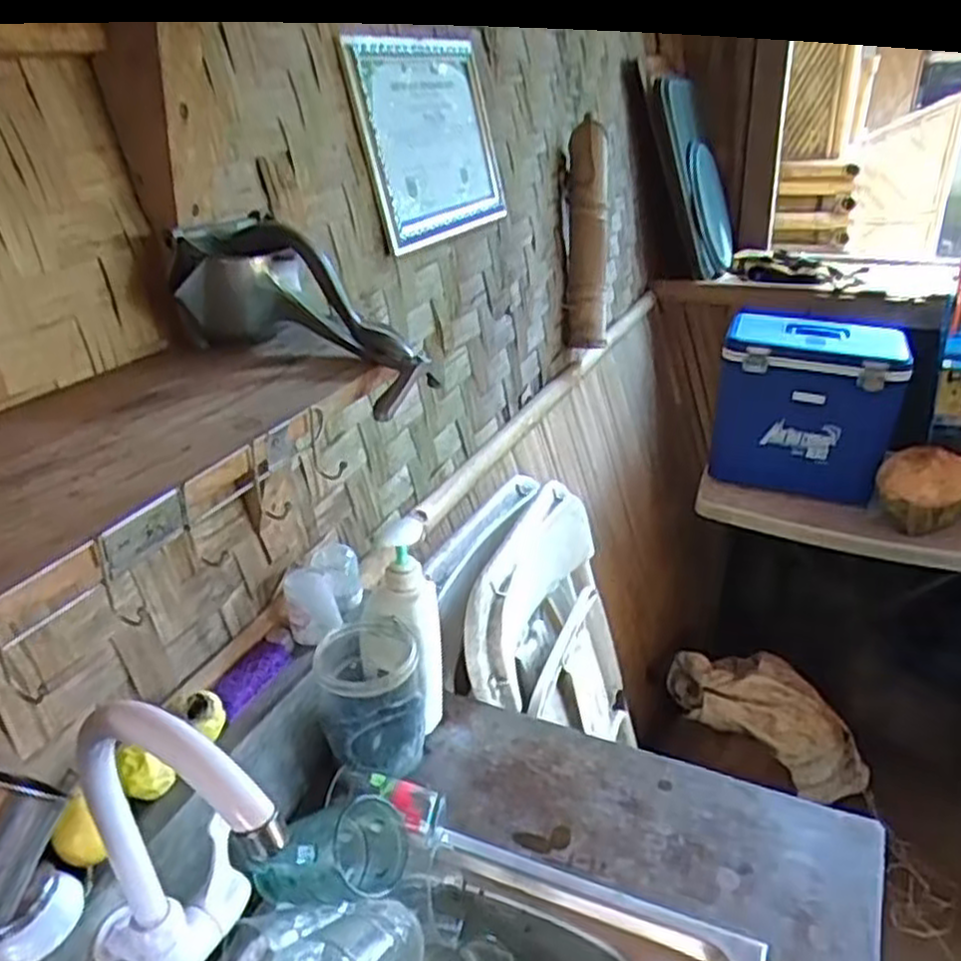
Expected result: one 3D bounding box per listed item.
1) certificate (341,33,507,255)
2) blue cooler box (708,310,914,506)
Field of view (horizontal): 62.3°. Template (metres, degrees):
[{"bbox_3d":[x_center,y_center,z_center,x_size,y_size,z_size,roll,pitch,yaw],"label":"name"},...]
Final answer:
[{"bbox_3d":[-0.058,-0.490,1.138,0.023,0.261,0.375,1,26,27],"label":"certificate"},{"bbox_3d":[0.714,-0.163,1.757,0.362,0.353,0.197,10,30,22],"label":"blue cooler box"}]

